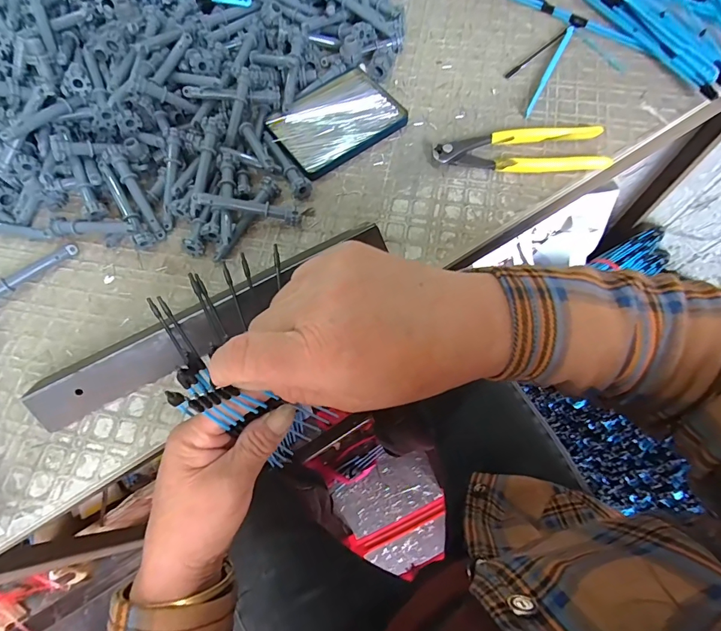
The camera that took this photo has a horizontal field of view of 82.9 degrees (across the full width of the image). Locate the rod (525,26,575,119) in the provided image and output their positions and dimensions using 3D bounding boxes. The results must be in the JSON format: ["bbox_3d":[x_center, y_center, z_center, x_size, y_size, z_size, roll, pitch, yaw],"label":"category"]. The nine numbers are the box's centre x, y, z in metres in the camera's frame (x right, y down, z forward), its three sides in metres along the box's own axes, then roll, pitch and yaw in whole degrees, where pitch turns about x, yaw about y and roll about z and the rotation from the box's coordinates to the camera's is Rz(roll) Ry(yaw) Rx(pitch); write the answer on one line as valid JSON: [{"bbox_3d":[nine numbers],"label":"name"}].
[{"bbox_3d":[0.209,-0.270,0.448,0.008,0.009,0.148,27,72,12],"label":"rod"}]

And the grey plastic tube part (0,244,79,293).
[{"bbox_3d":[-0.312,-0.040,0.380,0.093,0.014,0.014,-38,72,-12],"label":"grey plastic tube part"}]

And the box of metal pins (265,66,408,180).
[{"bbox_3d":[-0.027,-0.209,0.438,0.130,0.011,0.095,-34,74,-10],"label":"box of metal pins"}]

